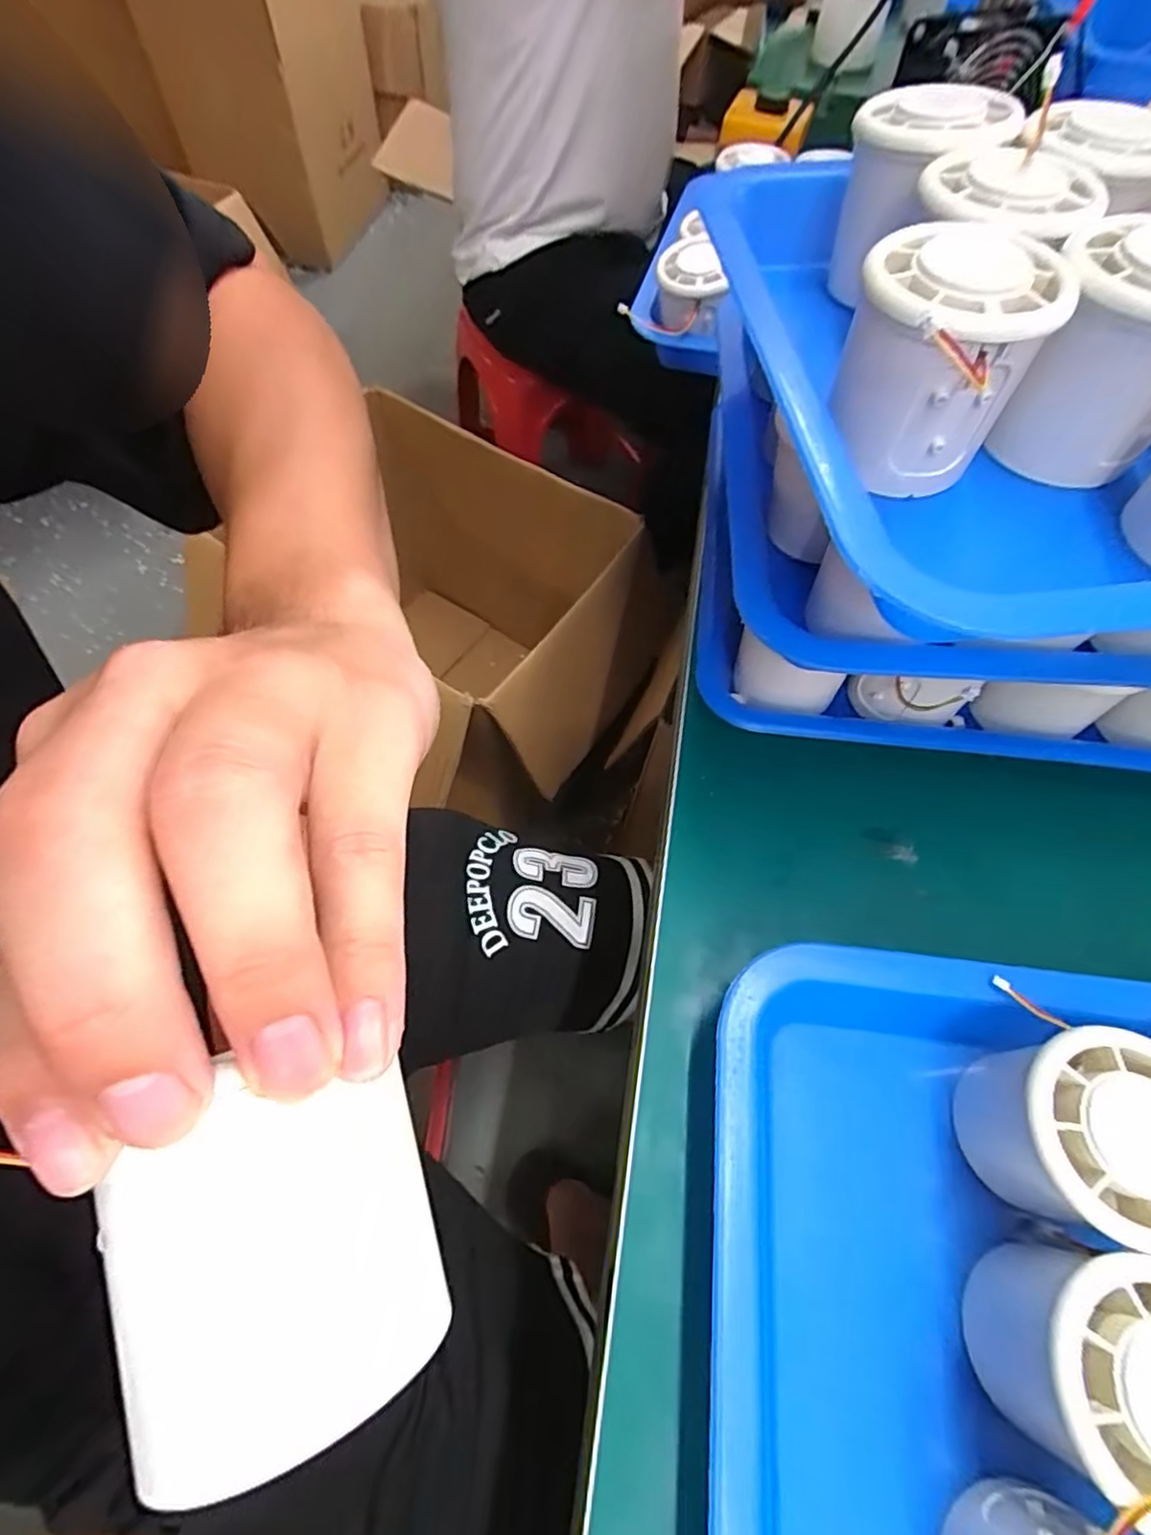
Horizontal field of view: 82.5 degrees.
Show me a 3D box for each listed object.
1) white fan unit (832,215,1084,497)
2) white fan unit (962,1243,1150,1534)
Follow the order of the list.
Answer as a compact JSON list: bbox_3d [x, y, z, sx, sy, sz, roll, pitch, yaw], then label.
[{"bbox_3d":[0.112,-0.129,0.209,0.056,0.055,0.058,18,63,8],"label":"white fan unit"},{"bbox_3d":[0.146,0.167,0.184,0.063,0.054,0.058,4,62,1],"label":"white fan unit"}]

